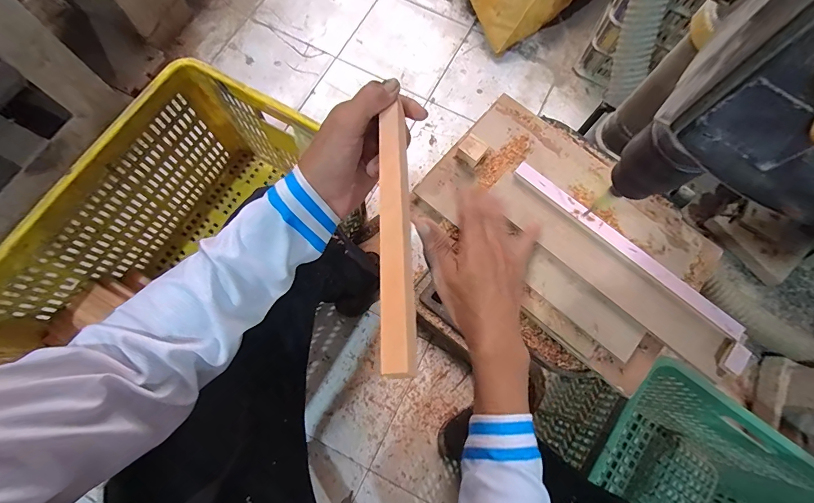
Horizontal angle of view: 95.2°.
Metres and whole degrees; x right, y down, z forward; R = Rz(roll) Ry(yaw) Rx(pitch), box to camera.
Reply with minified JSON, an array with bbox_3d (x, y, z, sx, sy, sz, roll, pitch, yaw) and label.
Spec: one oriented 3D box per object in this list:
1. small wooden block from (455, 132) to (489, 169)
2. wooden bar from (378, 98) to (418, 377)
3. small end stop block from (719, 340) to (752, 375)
[{"bbox_3d":[0.077,-0.118,0.433,0.026,0.017,0.030,42,77,9],"label":"small wooden block"},{"bbox_3d":[-0.008,-0.019,0.263,0.022,0.017,0.203,-2,64,0],"label":"wooden bar"},{"bbox_3d":[0.335,0.109,0.379,0.019,0.010,0.031,33,76,7],"label":"small end stop block"}]

